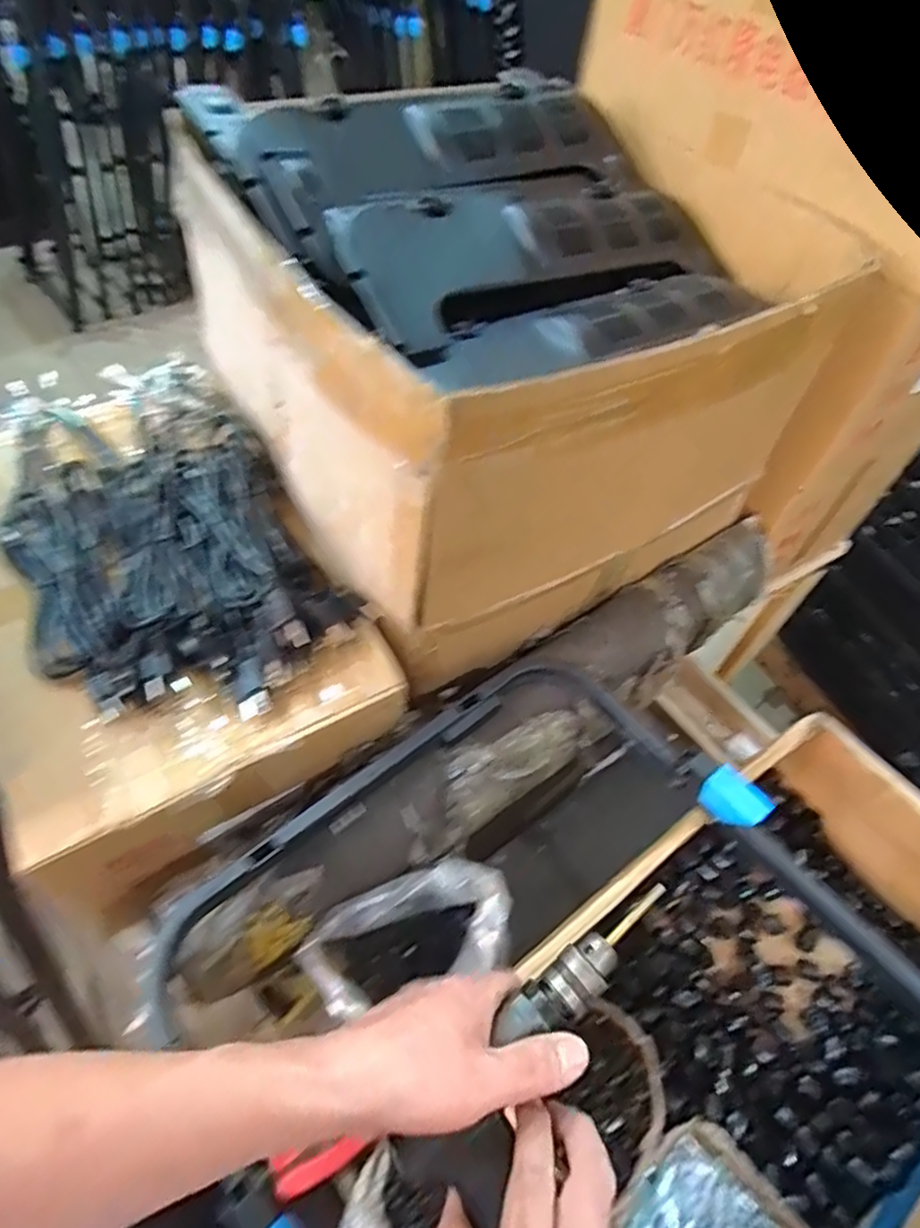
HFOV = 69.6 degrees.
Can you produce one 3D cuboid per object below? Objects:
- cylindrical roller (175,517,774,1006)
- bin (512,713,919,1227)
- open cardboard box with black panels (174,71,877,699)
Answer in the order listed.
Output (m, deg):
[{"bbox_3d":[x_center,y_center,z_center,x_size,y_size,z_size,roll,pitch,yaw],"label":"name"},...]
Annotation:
[{"bbox_3d":[0.092,0.108,0.731,0.837,0.094,0.125,-33,63,-26],"label":"cylindrical roller"},{"bbox_3d":[0.295,0.388,0.632,0.526,0.162,0.344,-30,62,-25],"label":"bin"},{"bbox_3d":[0.042,-0.301,0.774,0.539,0.375,0.520,-27,60,-23],"label":"open cardboard box with black panels"}]

